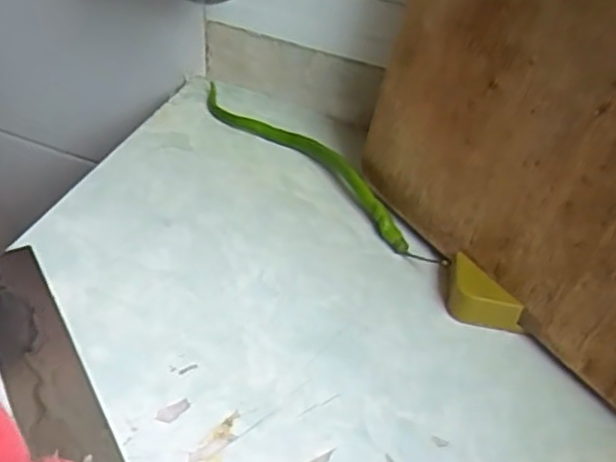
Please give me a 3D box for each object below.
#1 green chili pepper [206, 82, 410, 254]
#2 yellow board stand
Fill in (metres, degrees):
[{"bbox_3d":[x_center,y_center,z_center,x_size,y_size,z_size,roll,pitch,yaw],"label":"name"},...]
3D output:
[{"bbox_3d":[-0.007,-0.071,0.605,0.039,0.015,0.274,-30,54,-32],"label":"green chili pepper"},{"bbox_3d":[0.123,0.050,0.486,0.030,0.028,0.067,-23,51,-28],"label":"yellow board stand"}]

